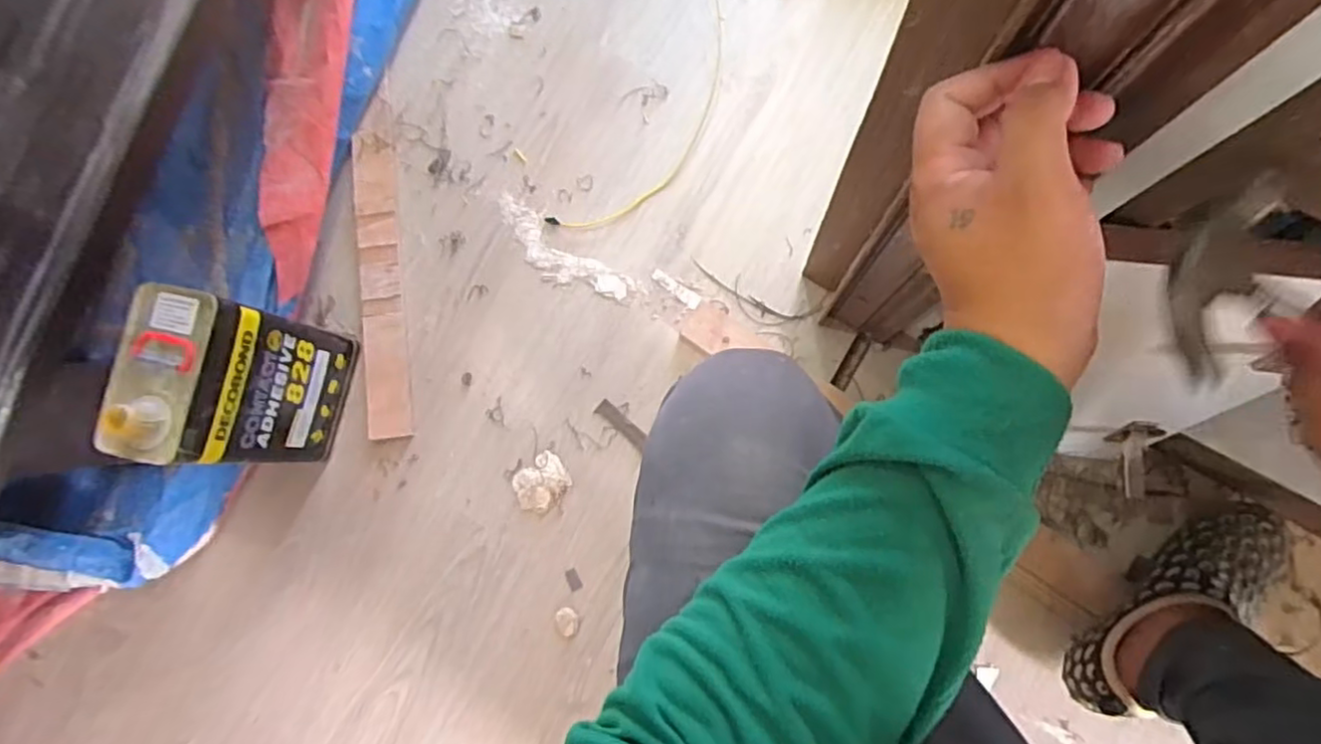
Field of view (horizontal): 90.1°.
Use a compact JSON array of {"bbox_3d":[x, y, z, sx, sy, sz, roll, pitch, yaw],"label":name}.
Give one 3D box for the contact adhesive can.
[{"bbox_3d":[-0.460,0.012,0.723,0.098,0.238,0.162,14,84,8],"label":"contact adhesive can"}]

